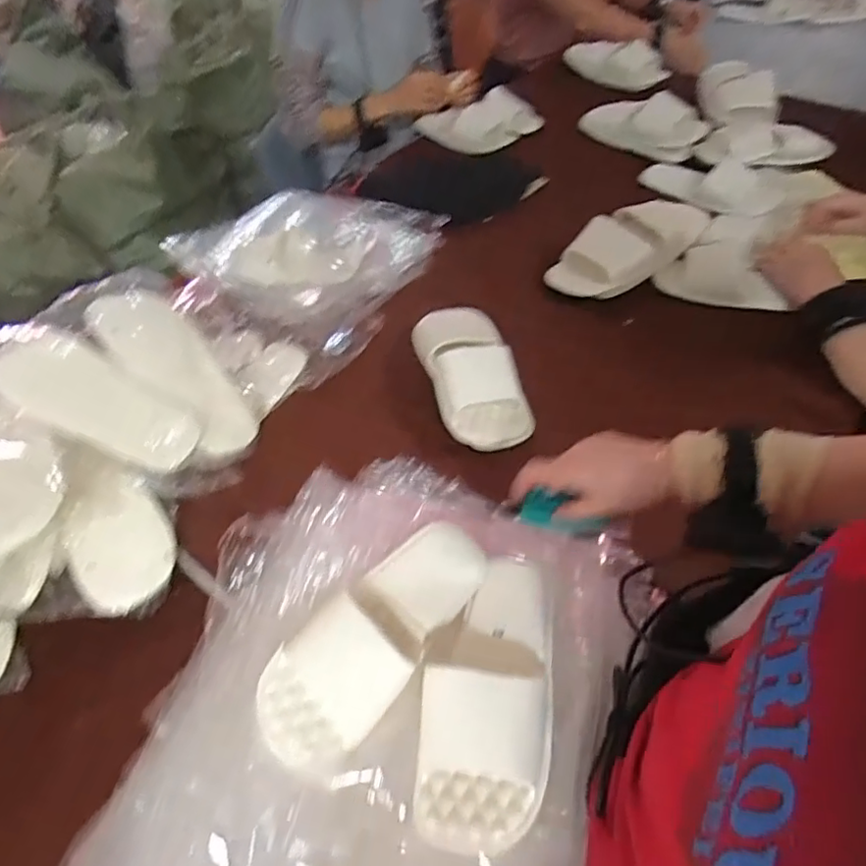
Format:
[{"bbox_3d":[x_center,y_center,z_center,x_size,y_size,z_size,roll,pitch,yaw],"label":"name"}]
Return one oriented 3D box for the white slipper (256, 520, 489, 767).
[{"bbox_3d":[-0.047,0.180,0.554,0.098,0.073,0.256,30,59,25],"label":"white slipper"}]

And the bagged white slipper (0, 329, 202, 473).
[{"bbox_3d":[-0.378,-0.042,0.683,0.242,0.041,0.102,30,55,-7],"label":"bagged white slipper"}]

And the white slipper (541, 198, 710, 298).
[{"bbox_3d":[0.328,-0.306,0.962,0.326,0.058,0.116,-32,56,-20],"label":"white slipper"}]

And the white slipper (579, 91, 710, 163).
[{"bbox_3d":[0.425,-0.638,1.228,0.117,0.081,0.254,-35,57,-21],"label":"white slipper"}]

